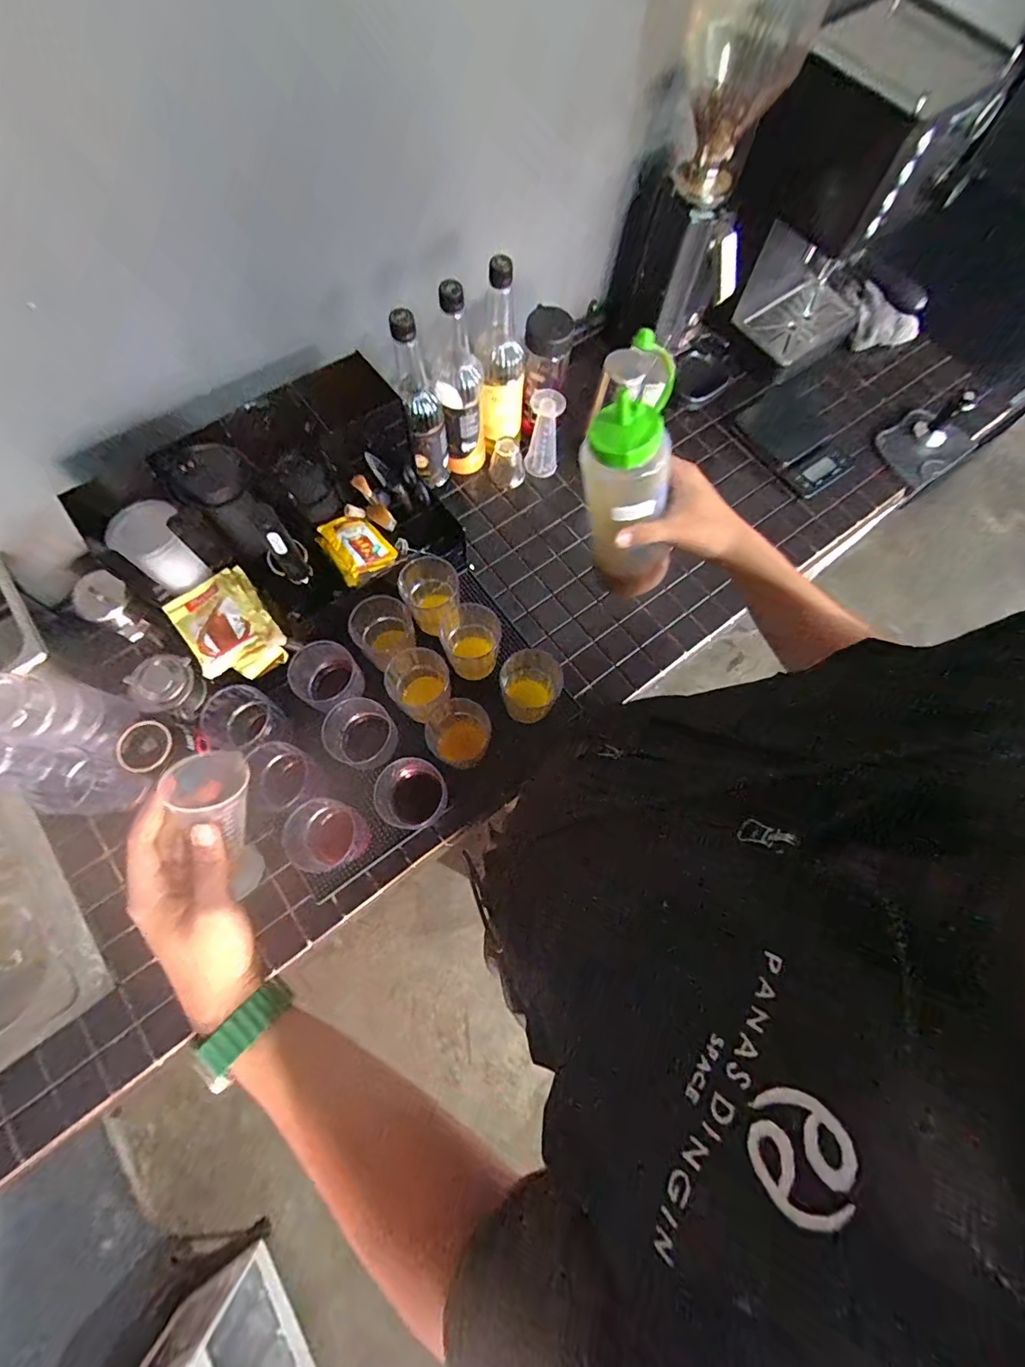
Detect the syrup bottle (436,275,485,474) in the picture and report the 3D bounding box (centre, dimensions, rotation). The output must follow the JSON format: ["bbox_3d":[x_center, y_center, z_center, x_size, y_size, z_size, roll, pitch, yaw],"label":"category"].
[{"bbox_3d":[-0.078,-0.437,0.736,0.071,0.289,0.082,-5,72,-4],"label":"syrup bottle"}]

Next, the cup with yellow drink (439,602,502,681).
[{"bbox_3d":[-0.056,-0.055,0.690,0.078,0.102,0.078,1,72,-2],"label":"cup with yellow drink"}]

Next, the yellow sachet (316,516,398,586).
[{"bbox_3d":[-0.215,-0.189,0.674,0.075,0.020,0.103,-39,77,-14],"label":"yellow sachet"}]

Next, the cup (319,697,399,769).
[{"bbox_3d":[-0.200,0.064,0.644,0.093,0.065,0.083,19,72,4],"label":"cup"}]

